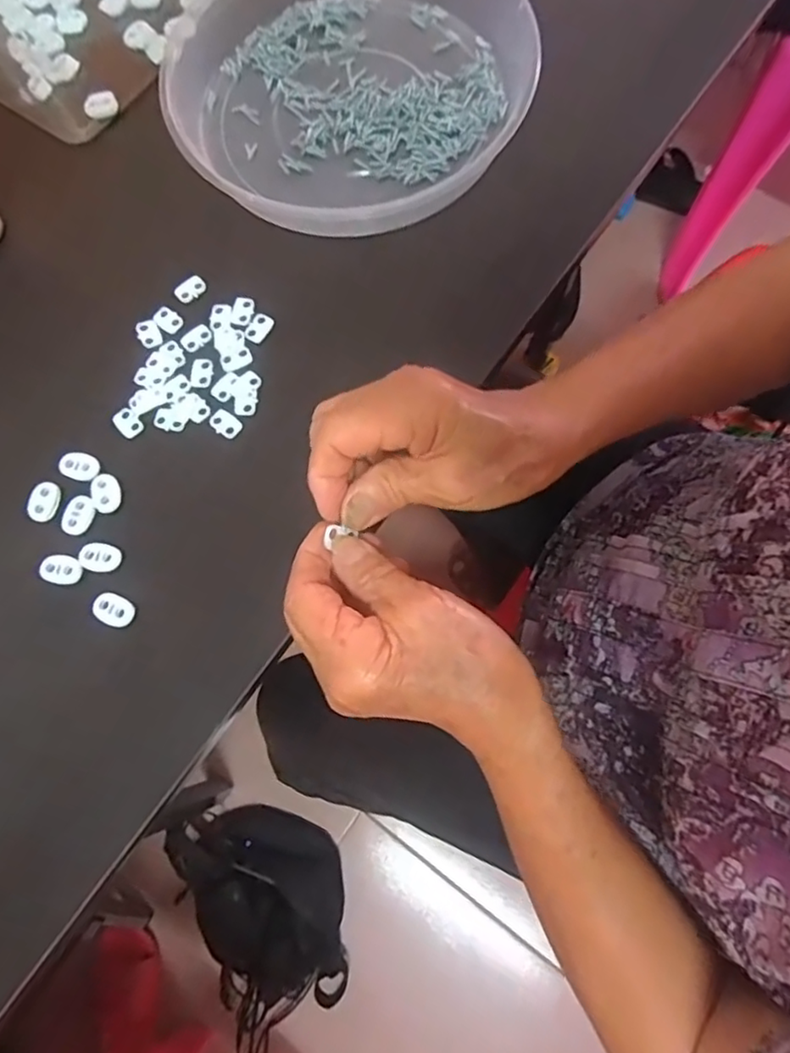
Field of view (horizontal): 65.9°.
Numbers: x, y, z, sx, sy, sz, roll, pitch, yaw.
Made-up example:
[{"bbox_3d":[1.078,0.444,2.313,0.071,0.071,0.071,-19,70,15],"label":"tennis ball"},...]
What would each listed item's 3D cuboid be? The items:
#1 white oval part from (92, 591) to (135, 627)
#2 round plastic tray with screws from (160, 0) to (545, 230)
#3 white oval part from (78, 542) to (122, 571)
[{"bbox_3d":[-0.151,0.044,0.327,0.022,0.004,0.015,26,77,8],"label":"white oval part"},{"bbox_3d":[-0.030,-0.295,0.402,0.230,0.044,0.230,0,75,1],"label":"round plastic tray with screws"},{"bbox_3d":[-0.163,0.017,0.336,0.023,0.004,0.016,12,76,4],"label":"white oval part"}]

